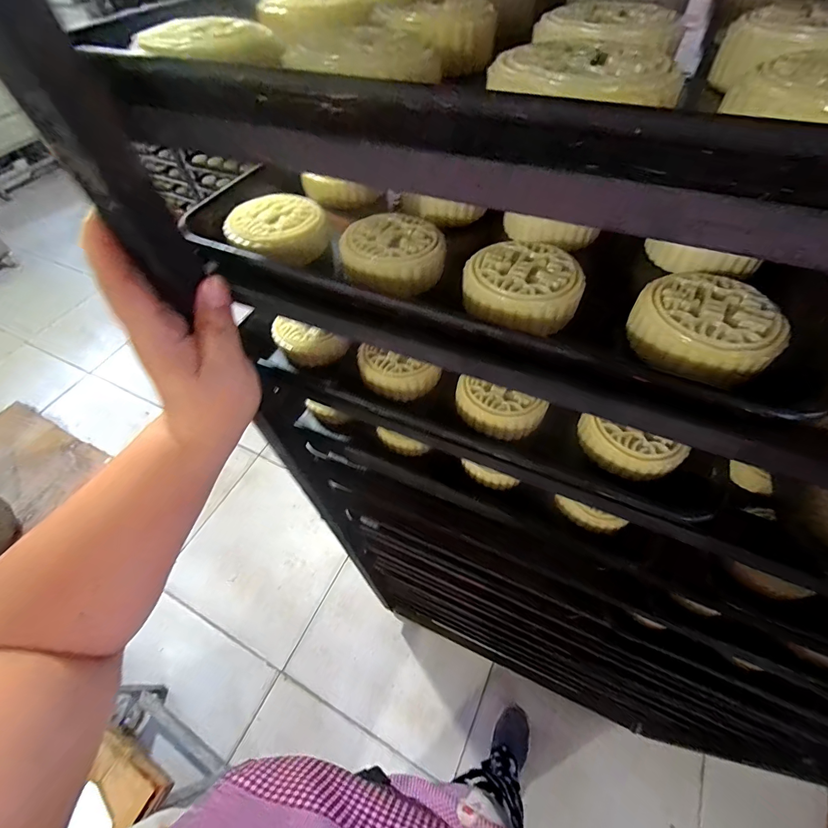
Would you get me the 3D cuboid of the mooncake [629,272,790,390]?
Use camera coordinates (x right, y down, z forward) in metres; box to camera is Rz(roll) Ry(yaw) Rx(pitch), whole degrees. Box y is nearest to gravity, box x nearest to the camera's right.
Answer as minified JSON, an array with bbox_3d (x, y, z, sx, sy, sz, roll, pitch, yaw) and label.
[{"bbox_3d":[0.159,-0.047,0.211,0.065,0.022,0.067,-1,54,1],"label":"mooncake"}]

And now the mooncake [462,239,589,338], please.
[{"bbox_3d":[0.066,-0.080,0.240,0.068,0.020,0.068,-1,54,1],"label":"mooncake"}]

